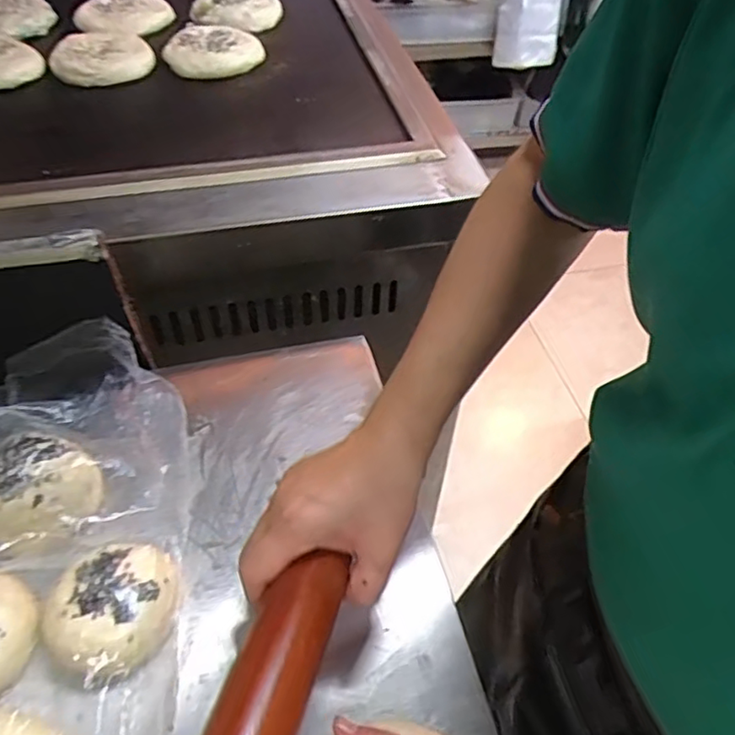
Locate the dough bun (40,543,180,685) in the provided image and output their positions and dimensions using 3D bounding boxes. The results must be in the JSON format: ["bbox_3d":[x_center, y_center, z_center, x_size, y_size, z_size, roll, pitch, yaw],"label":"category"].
[{"bbox_3d":[-0.166,0.159,0.406,0.073,0.040,0.088,26,52,17],"label":"dough bun"}]

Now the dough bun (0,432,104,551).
[{"bbox_3d":[-0.242,0.089,0.453,0.088,0.041,0.081,2,49,-3],"label":"dough bun"}]

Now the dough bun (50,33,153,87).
[{"bbox_3d":[-0.353,-0.416,0.828,0.125,0.016,0.127,-15,52,-17],"label":"dough bun"}]

